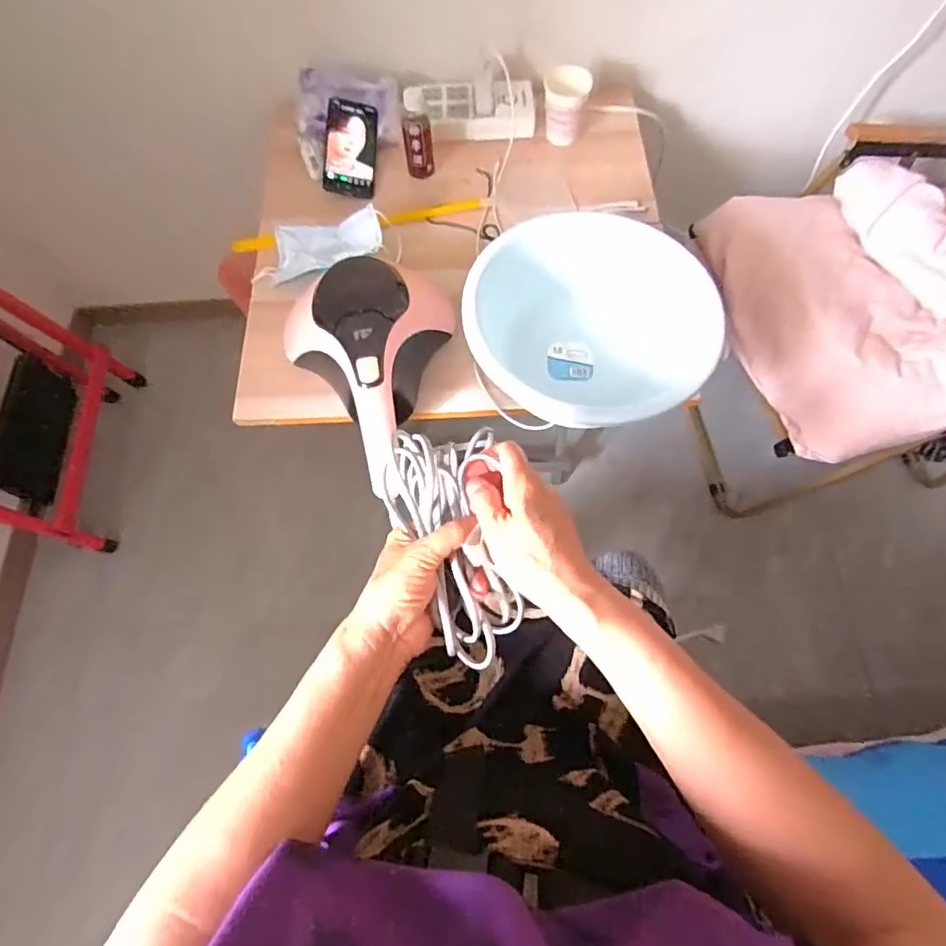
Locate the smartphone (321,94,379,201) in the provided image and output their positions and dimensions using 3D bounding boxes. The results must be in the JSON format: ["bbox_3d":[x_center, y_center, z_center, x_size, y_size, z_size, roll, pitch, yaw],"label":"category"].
[{"bbox_3d":[-0.188,-0.509,0.824,0.078,0.014,0.170,4,78,-11],"label":"smartphone"}]

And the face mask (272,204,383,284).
[{"bbox_3d":[-0.202,-0.311,0.737,0.161,0.044,0.085,-11,69,13],"label":"face mask"}]

